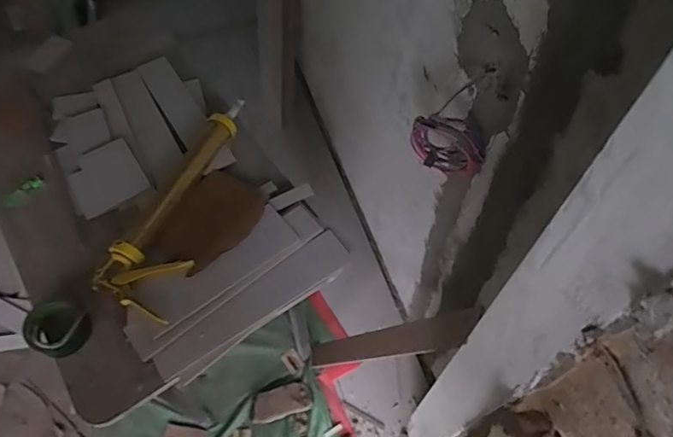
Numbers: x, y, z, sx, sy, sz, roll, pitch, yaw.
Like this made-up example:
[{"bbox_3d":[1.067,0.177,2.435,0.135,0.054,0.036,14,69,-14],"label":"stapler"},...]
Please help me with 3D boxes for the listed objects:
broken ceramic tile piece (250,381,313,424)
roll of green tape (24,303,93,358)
[{"bbox_3d":[-0.168,0.558,1.517,0.181,0.023,0.088,-17,62,-9],"label":"broken ceramic tile piece"},{"bbox_3d":[-0.490,0.193,0.877,0.100,0.053,0.087,25,64,14],"label":"roll of green tape"}]

